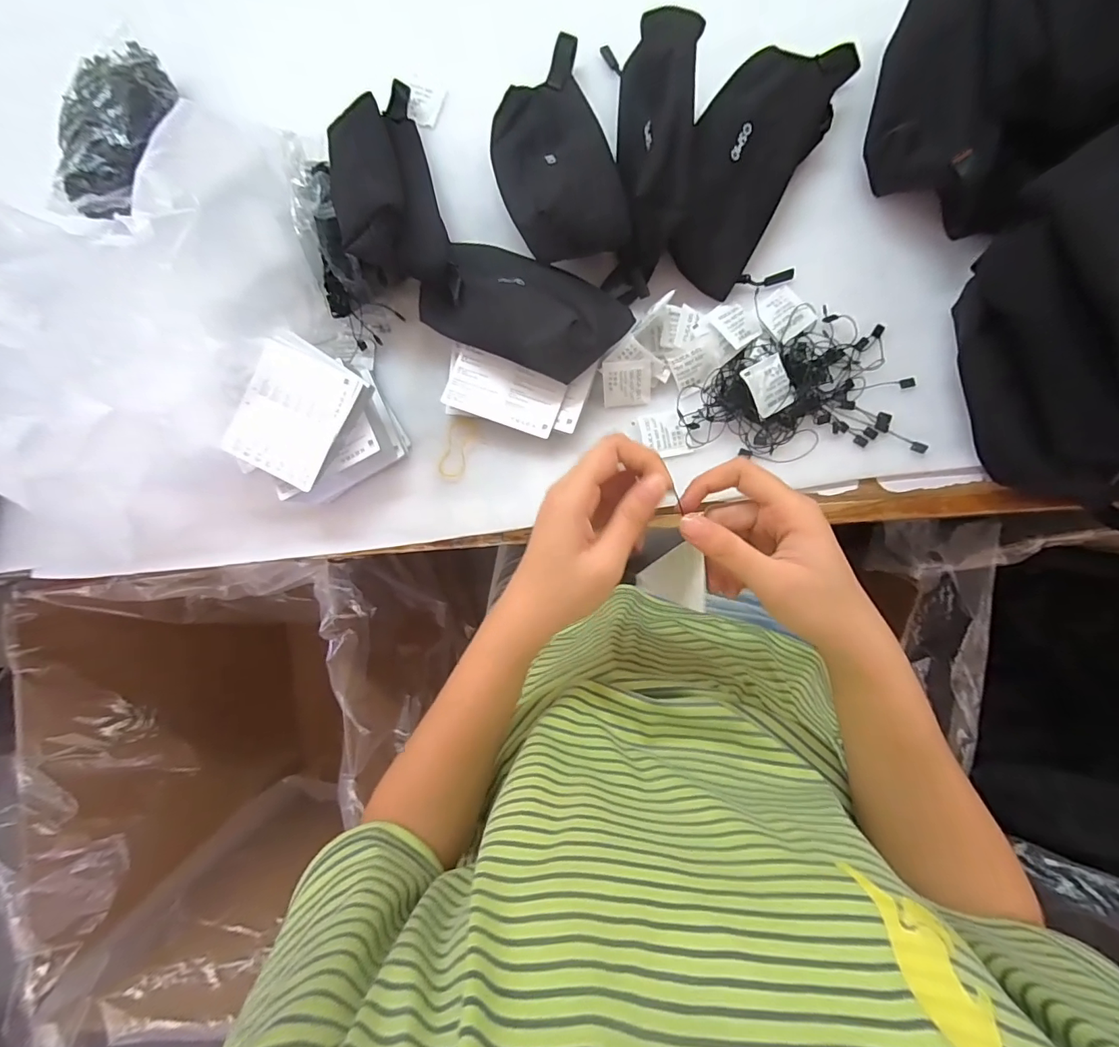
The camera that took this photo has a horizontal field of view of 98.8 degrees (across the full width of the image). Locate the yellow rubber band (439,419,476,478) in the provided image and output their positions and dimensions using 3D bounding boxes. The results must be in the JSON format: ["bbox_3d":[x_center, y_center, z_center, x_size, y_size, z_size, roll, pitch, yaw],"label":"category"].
[{"bbox_3d":[-0.093,-0.068,0.434,0.024,0.004,0.055,21,97,6],"label":"yellow rubber band"}]

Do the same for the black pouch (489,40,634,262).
[{"bbox_3d":[-0.007,-0.311,0.402,0.096,0.041,0.214,-13,74,7],"label":"black pouch"}]

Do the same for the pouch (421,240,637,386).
[{"bbox_3d":[-0.034,-0.180,0.392,0.171,0.038,0.089,24,91,8],"label":"pouch"}]

